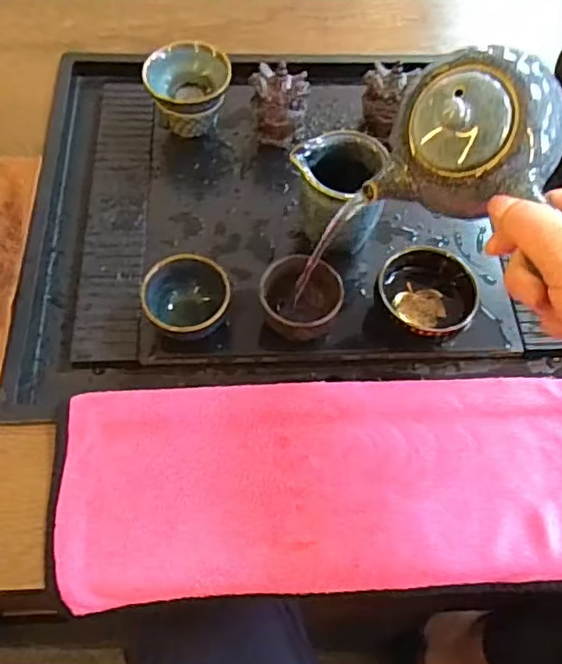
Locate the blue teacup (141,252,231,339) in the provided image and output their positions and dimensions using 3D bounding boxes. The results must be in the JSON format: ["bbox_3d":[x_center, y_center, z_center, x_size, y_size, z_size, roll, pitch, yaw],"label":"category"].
[{"bbox_3d":[-0.071,-0.024,0.462,0.061,0.044,0.063,1,61,-2],"label":"blue teacup"}]

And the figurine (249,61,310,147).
[{"bbox_3d":[-0.002,-0.197,0.543,0.047,0.070,0.030,14,61,5],"label":"figurine"}]

